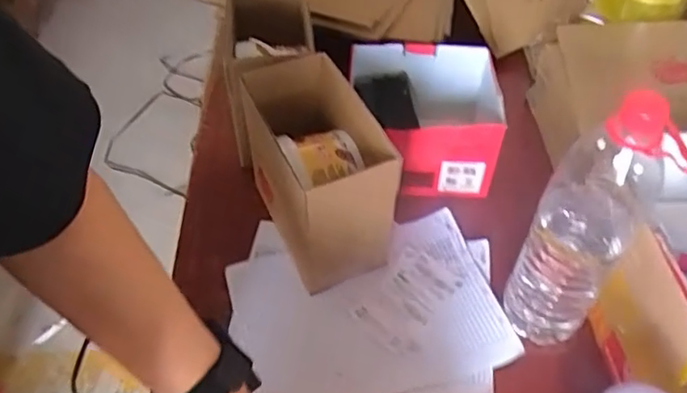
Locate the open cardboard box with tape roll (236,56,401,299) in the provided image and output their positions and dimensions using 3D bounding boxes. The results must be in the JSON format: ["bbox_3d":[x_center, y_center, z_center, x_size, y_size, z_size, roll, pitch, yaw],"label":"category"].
[{"bbox_3d":[-0.037,-0.030,0.677,0.112,0.187,0.227,-21,53,-16],"label":"open cardboard box with tape roll"}]

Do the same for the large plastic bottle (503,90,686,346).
[{"bbox_3d":[0.227,0.032,0.545,0.085,0.305,0.075,26,53,20],"label":"large plastic bottle"}]

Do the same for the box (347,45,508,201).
[{"bbox_3d":[0.103,-0.103,0.773,0.193,0.121,0.165,5,49,4],"label":"box"}]

